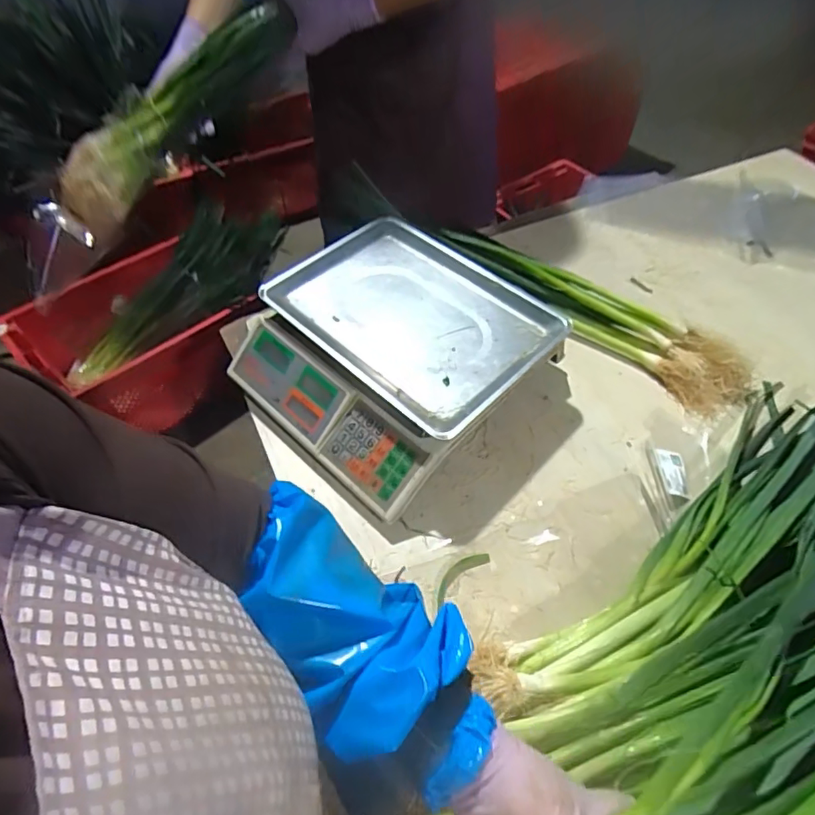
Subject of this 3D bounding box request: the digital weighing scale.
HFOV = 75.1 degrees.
[{"bbox_3d":[-0.020,-0.080,0.693,0.336,0.091,0.337,38,62,25],"label":"digital weighing scale"}]

